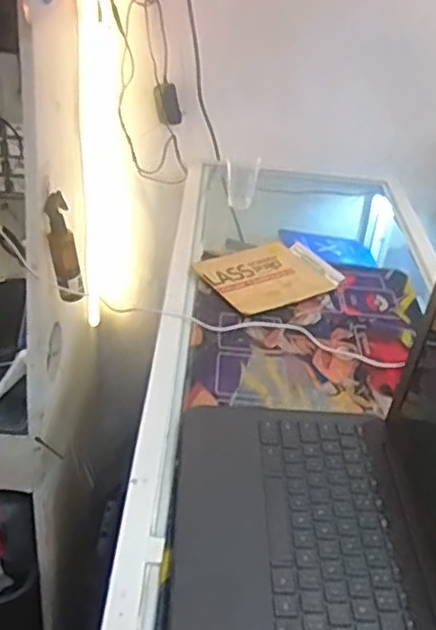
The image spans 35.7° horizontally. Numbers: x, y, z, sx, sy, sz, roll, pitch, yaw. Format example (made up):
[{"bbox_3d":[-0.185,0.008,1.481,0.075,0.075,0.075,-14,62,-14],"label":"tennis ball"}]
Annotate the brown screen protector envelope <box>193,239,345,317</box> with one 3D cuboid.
[{"bbox_3d":[0.073,-0.058,0.926,0.188,0.010,0.138,-17,38,-31],"label":"brown screen protector envelope"}]

